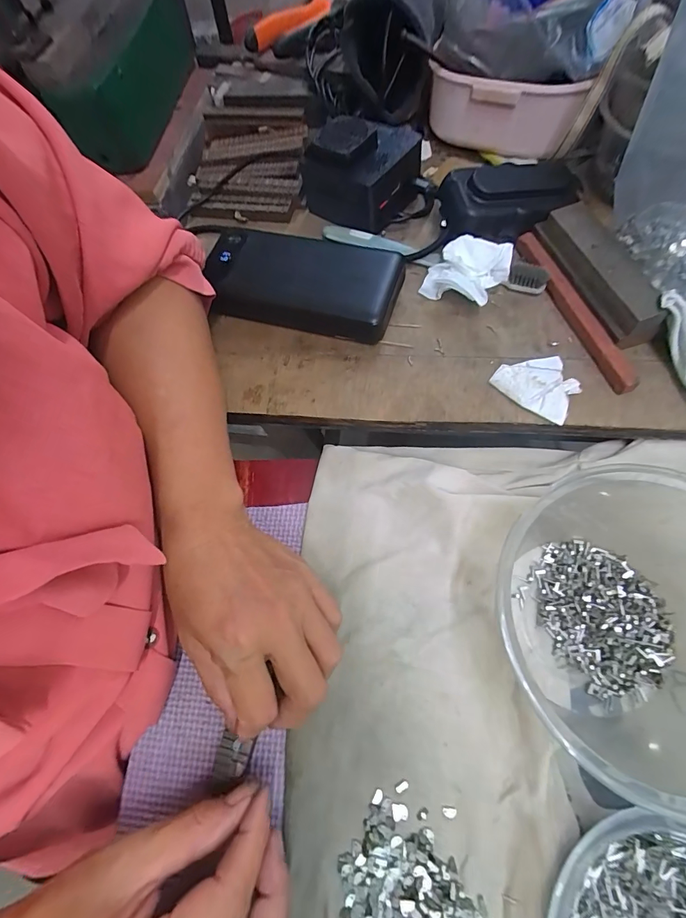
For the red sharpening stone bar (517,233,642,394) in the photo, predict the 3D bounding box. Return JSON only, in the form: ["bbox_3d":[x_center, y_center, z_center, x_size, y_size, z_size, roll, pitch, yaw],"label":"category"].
[{"bbox_3d":[0.163,-0.109,0.283,0.013,0.013,0.145,-19,66,-2],"label":"red sharpening stone bar"}]

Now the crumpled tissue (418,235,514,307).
[{"bbox_3d":[0.093,-0.140,0.300,0.051,0.026,0.047,33,74,18],"label":"crumpled tissue"}]

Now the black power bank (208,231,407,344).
[{"bbox_3d":[-0.031,-0.140,0.310,0.150,0.028,0.071,14,70,12],"label":"black power bank"}]

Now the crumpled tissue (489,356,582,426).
[{"bbox_3d":[0.131,-0.052,0.270,0.052,0.013,0.041,29,73,17],"label":"crumpled tissue"}]

